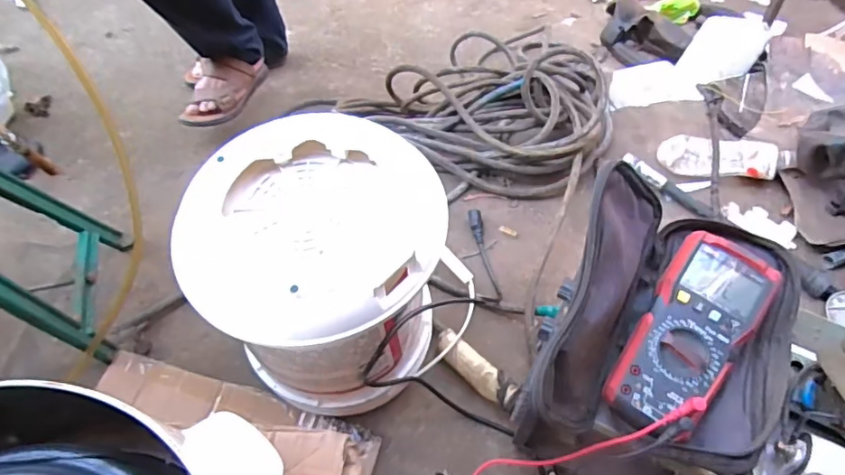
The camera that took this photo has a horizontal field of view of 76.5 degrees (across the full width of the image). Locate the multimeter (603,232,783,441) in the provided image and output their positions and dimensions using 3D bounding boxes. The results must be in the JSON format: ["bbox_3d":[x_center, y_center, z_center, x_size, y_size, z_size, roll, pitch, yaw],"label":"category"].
[{"bbox_3d":[0.240,0.086,0.482,0.089,0.045,0.191,34,76,18],"label":"multimeter"}]

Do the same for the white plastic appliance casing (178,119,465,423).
[{"bbox_3d":[-0.106,0.044,0.615,0.234,0.269,0.244,37,63,20],"label":"white plastic appliance casing"}]

